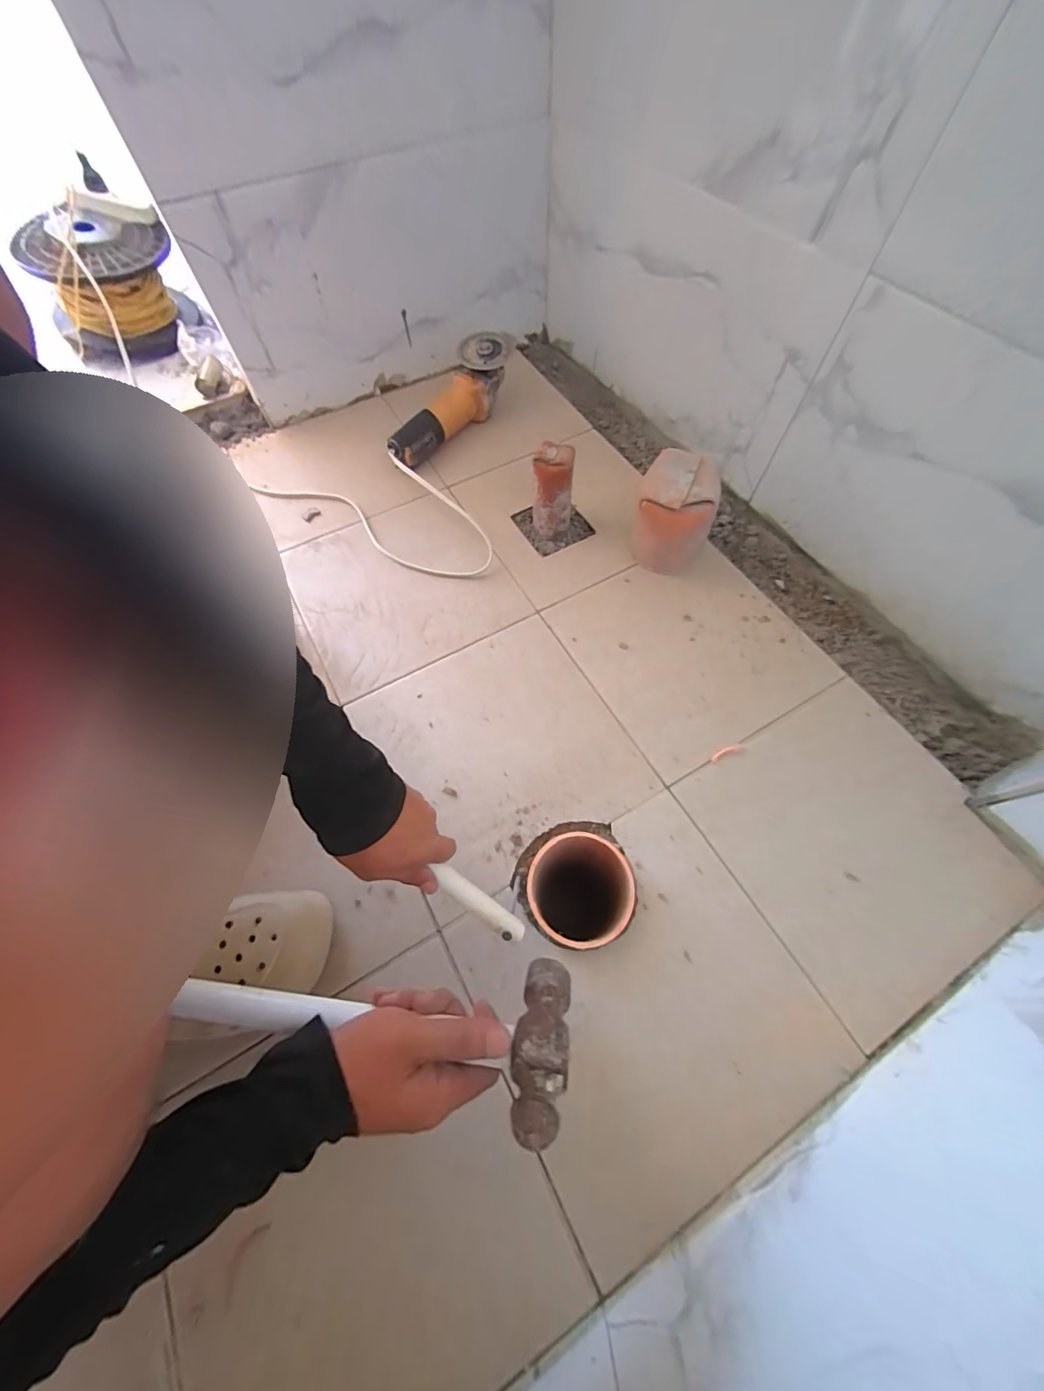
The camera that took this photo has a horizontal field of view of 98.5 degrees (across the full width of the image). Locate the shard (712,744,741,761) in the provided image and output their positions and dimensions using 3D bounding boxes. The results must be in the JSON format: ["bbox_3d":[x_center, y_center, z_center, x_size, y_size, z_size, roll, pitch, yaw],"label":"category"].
[{"bbox_3d":[0.250,0.069,0.552,0.040,0.004,0.010,-21,65,-10],"label":"shard"}]

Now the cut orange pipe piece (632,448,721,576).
[{"bbox_3d":[0.210,-0.258,0.644,0.102,0.139,0.099,11,64,6],"label":"cut orange pipe piece"}]

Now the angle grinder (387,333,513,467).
[{"bbox_3d":[-0.122,-0.509,0.792,0.085,0.084,0.293,36,82,17],"label":"angle grinder"}]

